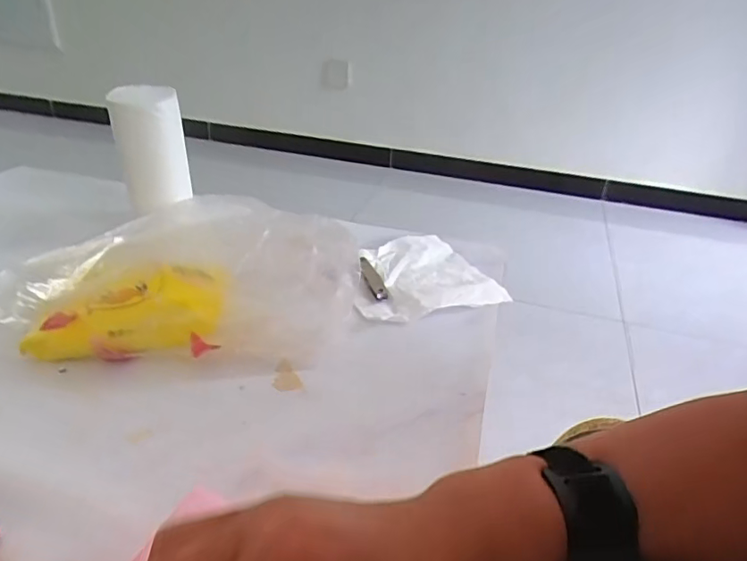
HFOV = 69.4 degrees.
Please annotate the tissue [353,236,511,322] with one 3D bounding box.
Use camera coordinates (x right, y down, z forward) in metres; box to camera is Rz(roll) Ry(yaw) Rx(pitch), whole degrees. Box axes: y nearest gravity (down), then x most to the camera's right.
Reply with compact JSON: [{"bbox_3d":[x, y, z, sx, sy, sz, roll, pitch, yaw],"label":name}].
[{"bbox_3d":[0.045,-0.004,0.540,0.139,0.023,0.111,-9,34,-18],"label":"tissue"}]

